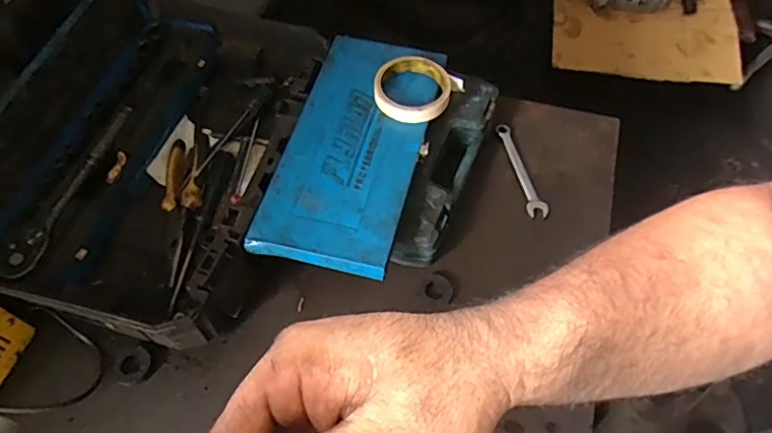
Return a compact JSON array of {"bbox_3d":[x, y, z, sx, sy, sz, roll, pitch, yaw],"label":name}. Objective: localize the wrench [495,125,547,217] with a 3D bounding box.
[{"bbox_3d":[0.173,-0.060,0.705,0.024,0.010,0.147,-10,59,-6],"label":"wrench"}]

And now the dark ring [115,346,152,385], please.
[{"bbox_3d":[-0.263,0.155,0.568,0.033,0.007,0.039,37,65,21],"label":"dark ring"}]

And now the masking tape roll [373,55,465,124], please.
[{"bbox_3d":[0.033,-0.153,0.651,0.094,0.018,0.091,0,58,0],"label":"masking tape roll"}]

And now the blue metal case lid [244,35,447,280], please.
[{"bbox_3d":[-0.034,-0.088,0.628,0.148,0.021,0.314,12,59,7],"label":"blue metal case lid"}]

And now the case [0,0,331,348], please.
[{"bbox_3d":[-0.273,-0.092,0.663,0.323,0.122,0.451,12,59,7],"label":"case"}]

